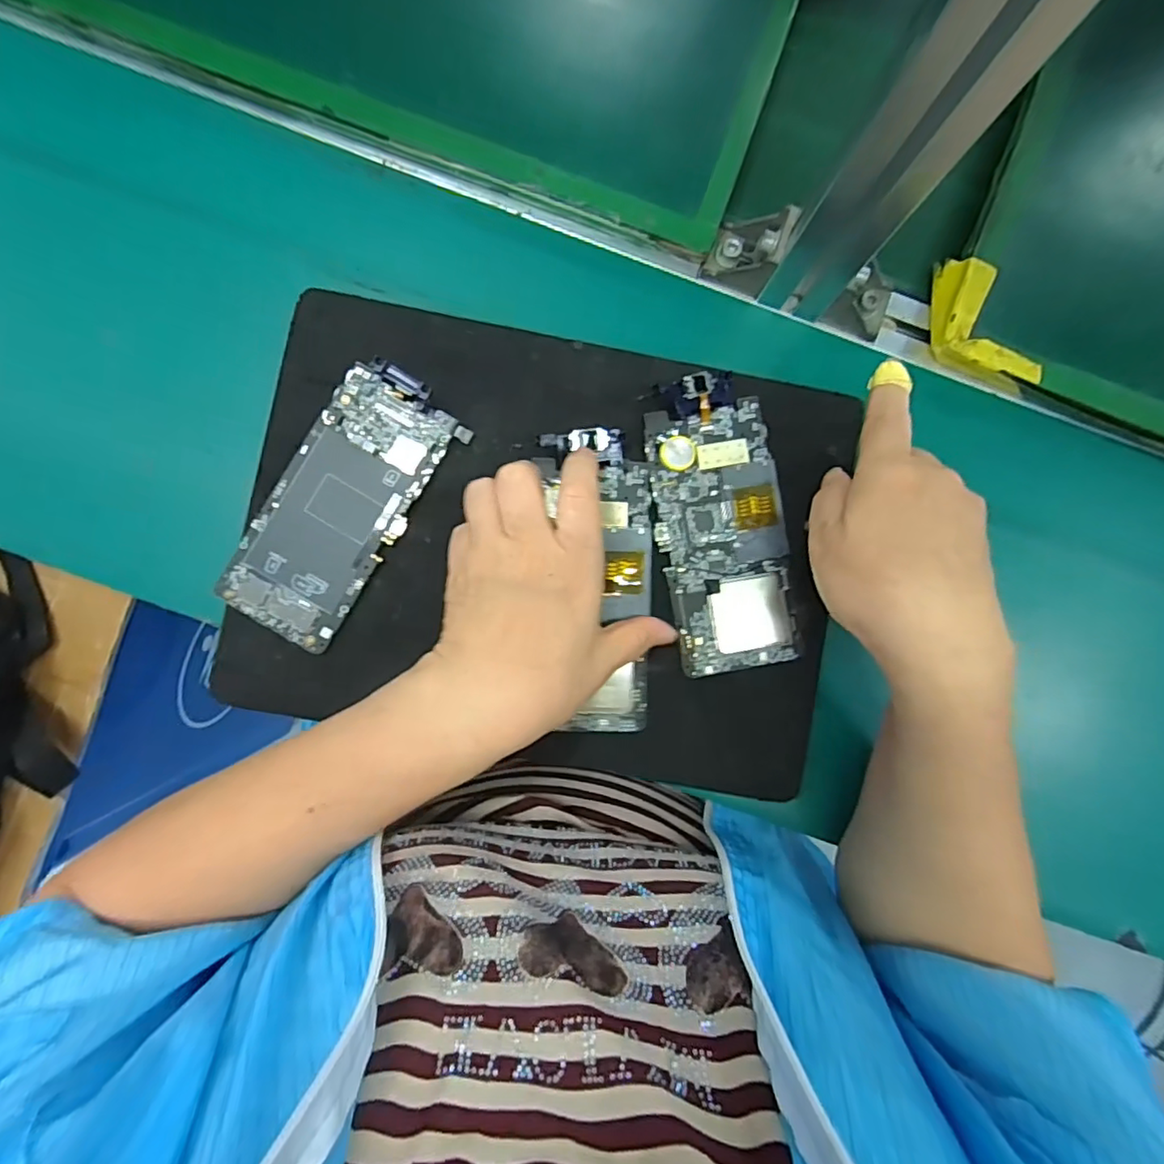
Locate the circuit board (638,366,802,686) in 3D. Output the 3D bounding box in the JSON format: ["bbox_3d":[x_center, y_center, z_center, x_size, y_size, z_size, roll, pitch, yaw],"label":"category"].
[{"bbox_3d":[0.082,-0.034,0.343,0.071,0.011,0.168,-9,87,-3],"label":"circuit board"}]

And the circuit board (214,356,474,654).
[{"bbox_3d":[-0.139,-0.045,0.339,0.072,0.010,0.162,33,86,0],"label":"circuit board"}]

